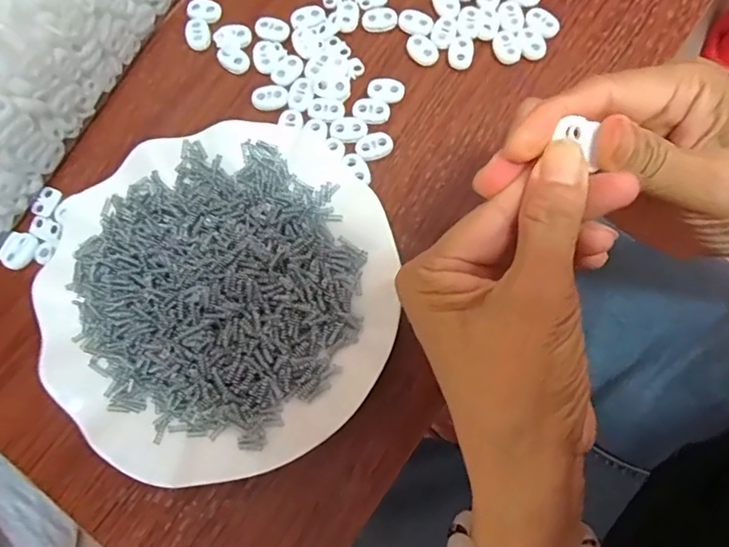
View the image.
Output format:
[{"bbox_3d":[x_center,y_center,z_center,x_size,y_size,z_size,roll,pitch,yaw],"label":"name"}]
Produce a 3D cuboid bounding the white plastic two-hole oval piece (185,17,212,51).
[{"bbox_3d":[-0.108,-0.156,0.340,0.017,0.004,0.025,-14,75,-2],"label":"white plastic two-hole oval piece"}]

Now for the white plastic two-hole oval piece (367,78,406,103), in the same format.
[{"bbox_3d":[0.013,-0.112,0.325,0.022,0.008,0.015,13,76,5],"label":"white plastic two-hole oval piece"}]

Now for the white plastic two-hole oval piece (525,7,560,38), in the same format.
[{"bbox_3d":[0.112,-0.158,0.331,0.022,0.006,0.016,40,80,11],"label":"white plastic two-hole oval piece"}]

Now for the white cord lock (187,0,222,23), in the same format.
[{"bbox_3d":[-0.106,-0.174,0.344,0.023,0.004,0.016,12,76,5],"label":"white cord lock"}]

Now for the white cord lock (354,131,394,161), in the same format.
[{"bbox_3d":[0.006,-0.076,0.314,0.022,0.004,0.016,-16,75,-3],"label":"white cord lock"}]

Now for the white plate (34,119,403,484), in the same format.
[{"bbox_3d":[-0.076,0.008,0.285,0.183,0.025,0.180,0,75,2],"label":"white plate"}]

